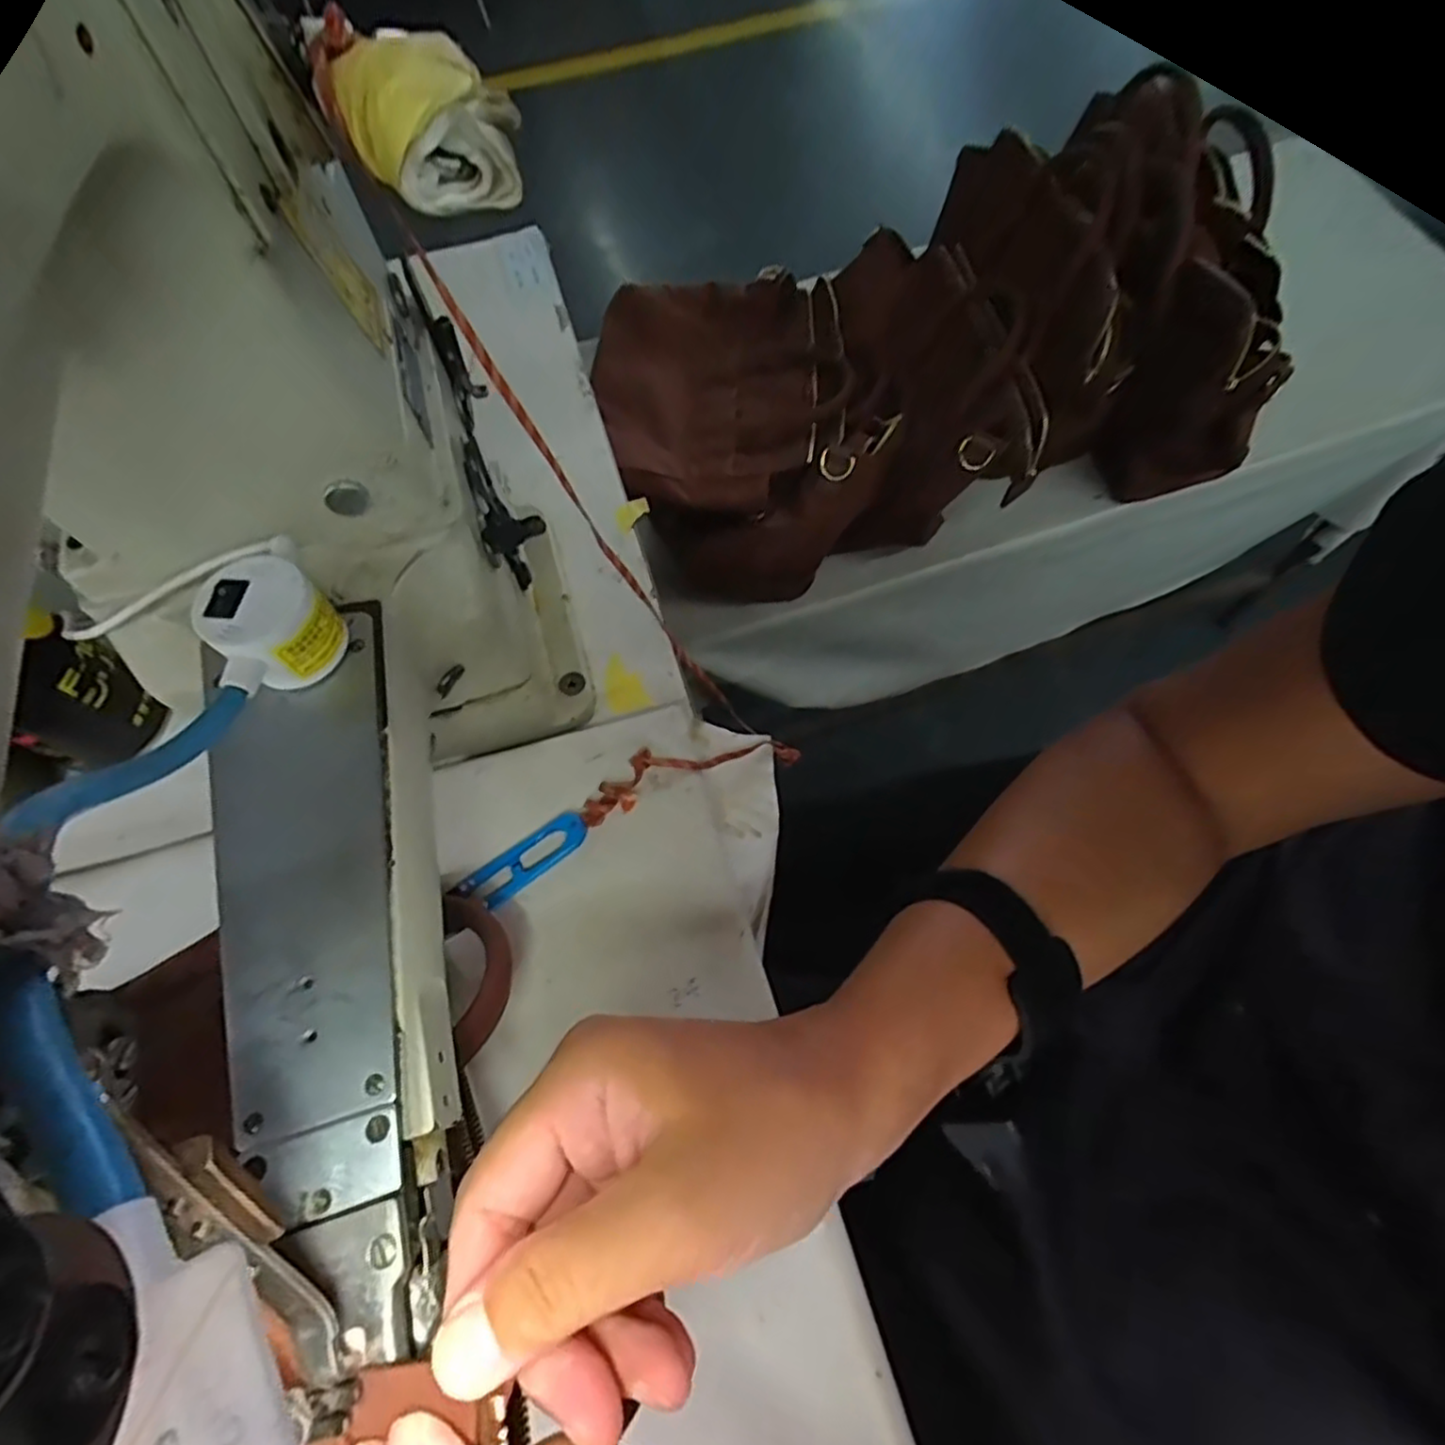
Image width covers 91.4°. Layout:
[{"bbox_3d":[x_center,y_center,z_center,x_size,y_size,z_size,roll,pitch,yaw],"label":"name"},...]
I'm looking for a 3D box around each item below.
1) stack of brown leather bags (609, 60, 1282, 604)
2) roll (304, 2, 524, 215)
[{"bbox_3d":[0.183,-0.342,0.664,0.577,0.187,0.313,-14,67,-4],"label":"stack of brown leather bags"},{"bbox_3d":[-0.080,-0.162,0.187,0.042,0.029,0.046,-27,68,-9],"label":"roll"}]

